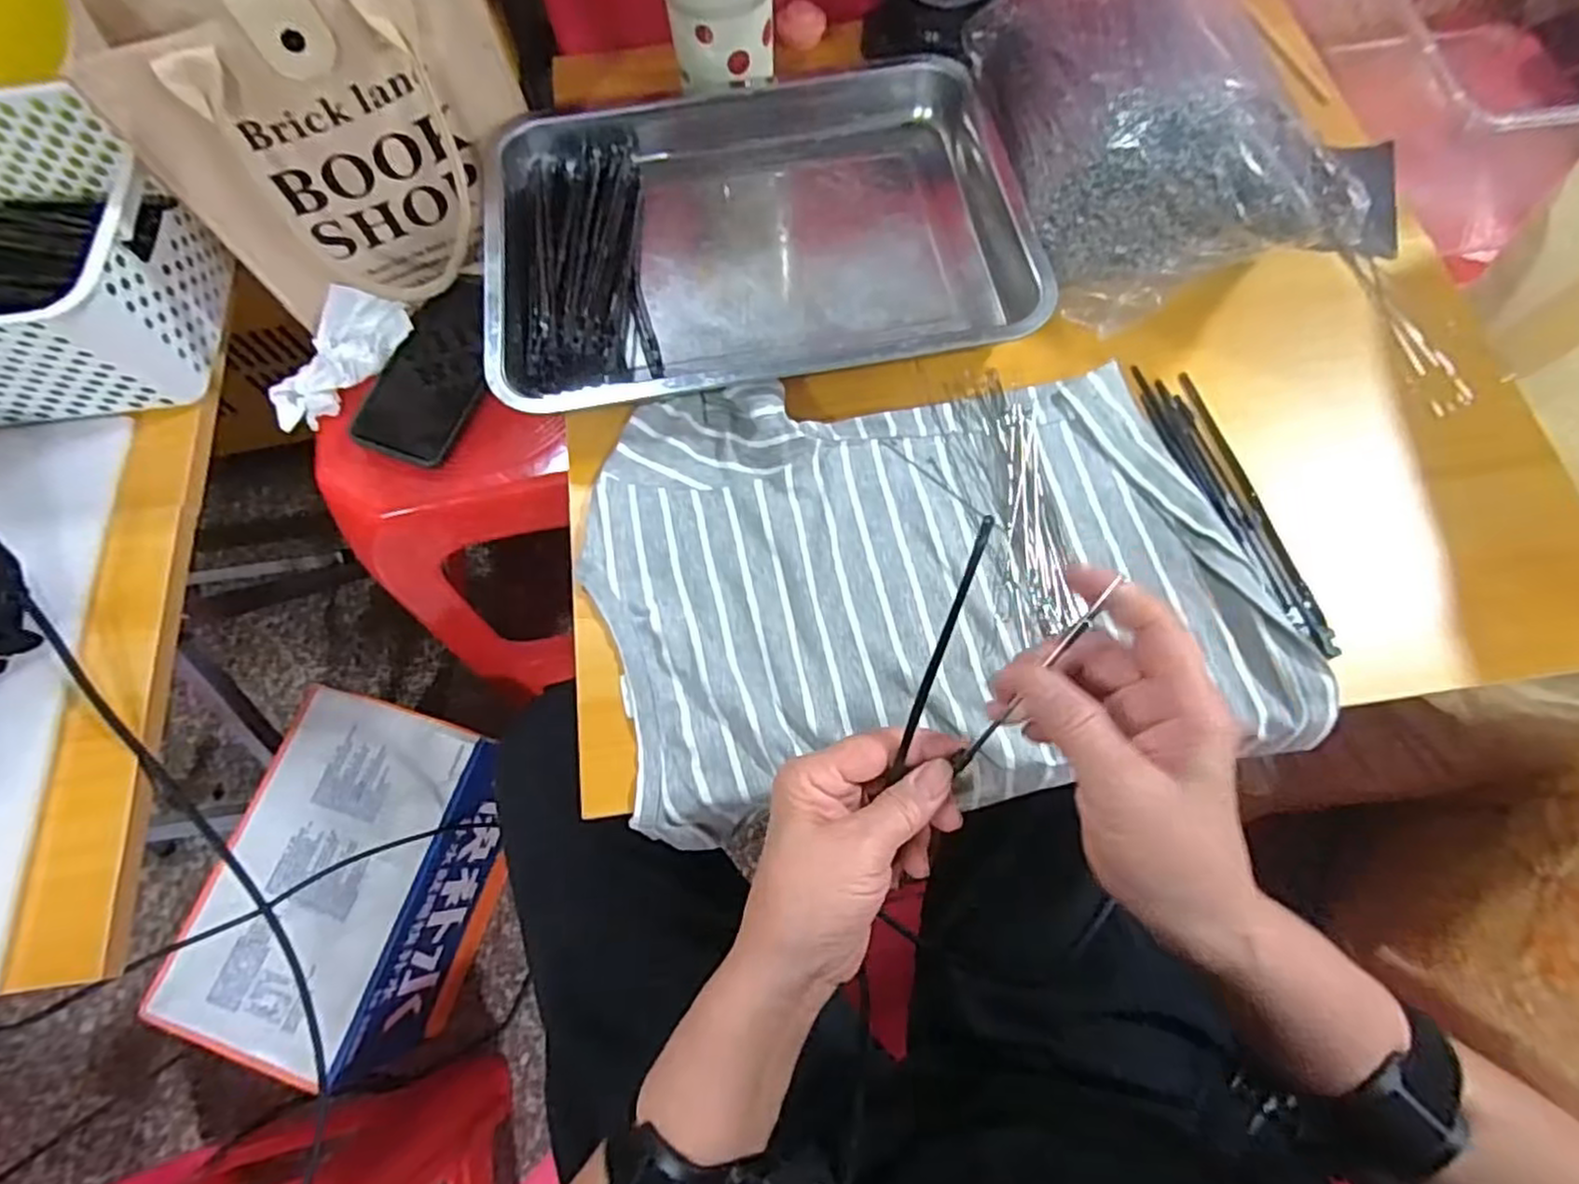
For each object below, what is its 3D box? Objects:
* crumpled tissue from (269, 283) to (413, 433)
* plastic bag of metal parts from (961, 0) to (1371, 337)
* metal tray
[{"bbox_3d":[-0.352,-0.179,0.557,0.060,0.033,0.125,35,75,13],"label":"crumpled tissue"},{"bbox_3d":[0.234,-0.303,0.464,0.177,0.092,0.278,-9,71,-1],"label":"plastic bag of metal parts"},{"bbox_3d":[-0.026,-0.246,0.489,0.340,0.049,0.270,-10,71,-2],"label":"metal tray"}]

